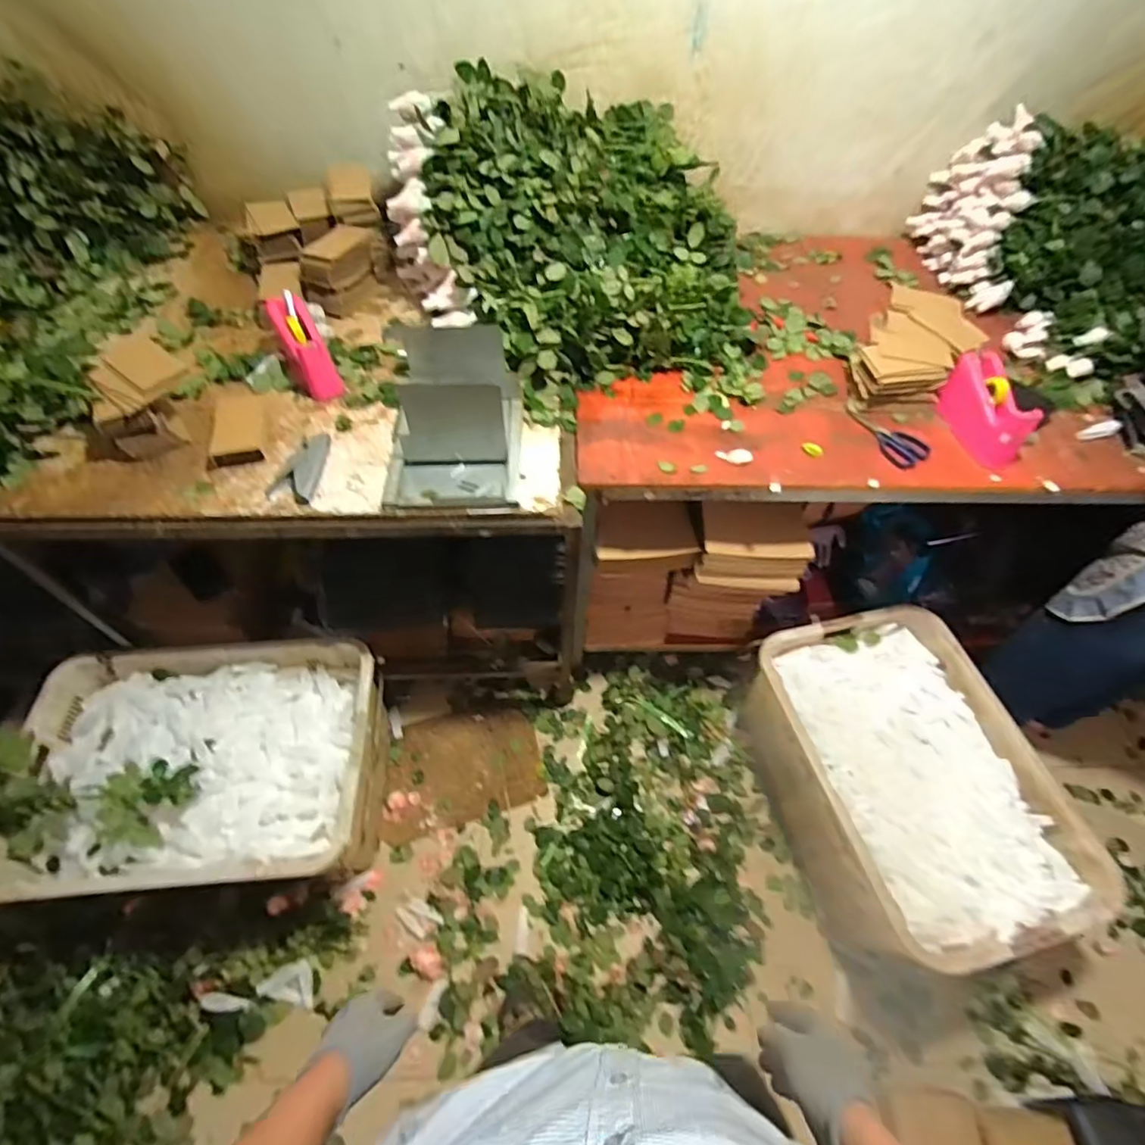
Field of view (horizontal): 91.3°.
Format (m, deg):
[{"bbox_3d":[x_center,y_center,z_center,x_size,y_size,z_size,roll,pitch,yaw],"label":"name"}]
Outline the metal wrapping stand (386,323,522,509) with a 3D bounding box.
[{"bbox_3d":[-0.197,-0.262,0.935,0.207,0.120,0.295,0,56,-2],"label":"metal wrapping stand"}]

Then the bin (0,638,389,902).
[{"bbox_3d":[-0.738,0.414,1.211,0.645,0.352,0.491,-3,56,-4],"label":"bin"}]

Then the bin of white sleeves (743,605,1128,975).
[{"bbox_3d":[0.724,0.472,1.291,0.490,0.319,0.680,-12,58,-10],"label":"bin of white sleeves"}]

